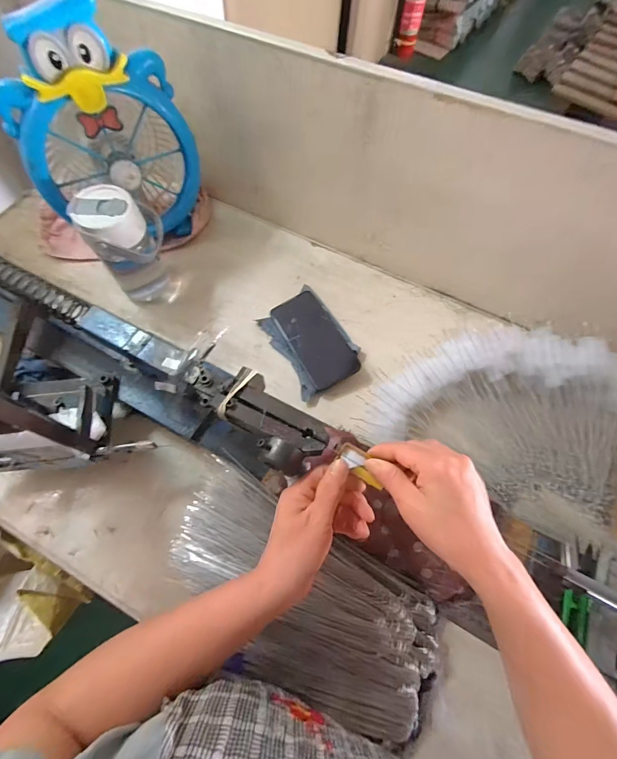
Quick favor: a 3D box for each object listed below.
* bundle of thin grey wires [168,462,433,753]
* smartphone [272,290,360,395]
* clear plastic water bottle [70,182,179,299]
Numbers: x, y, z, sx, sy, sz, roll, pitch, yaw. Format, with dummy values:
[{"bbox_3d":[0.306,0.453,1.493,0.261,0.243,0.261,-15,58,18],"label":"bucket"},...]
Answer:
[{"bbox_3d":[-0.021,0.242,0.392,0.337,0.056,0.172,31,68,11],"label":"bundle of thin grey wires"},{"bbox_3d":[0.008,-0.063,0.542,0.075,0.009,0.158,-31,73,-2],"label":"smartphone"},{"bbox_3d":[-0.255,-0.189,0.516,0.092,0.153,0.074,-23,68,-12],"label":"clear plastic water bottle"}]

